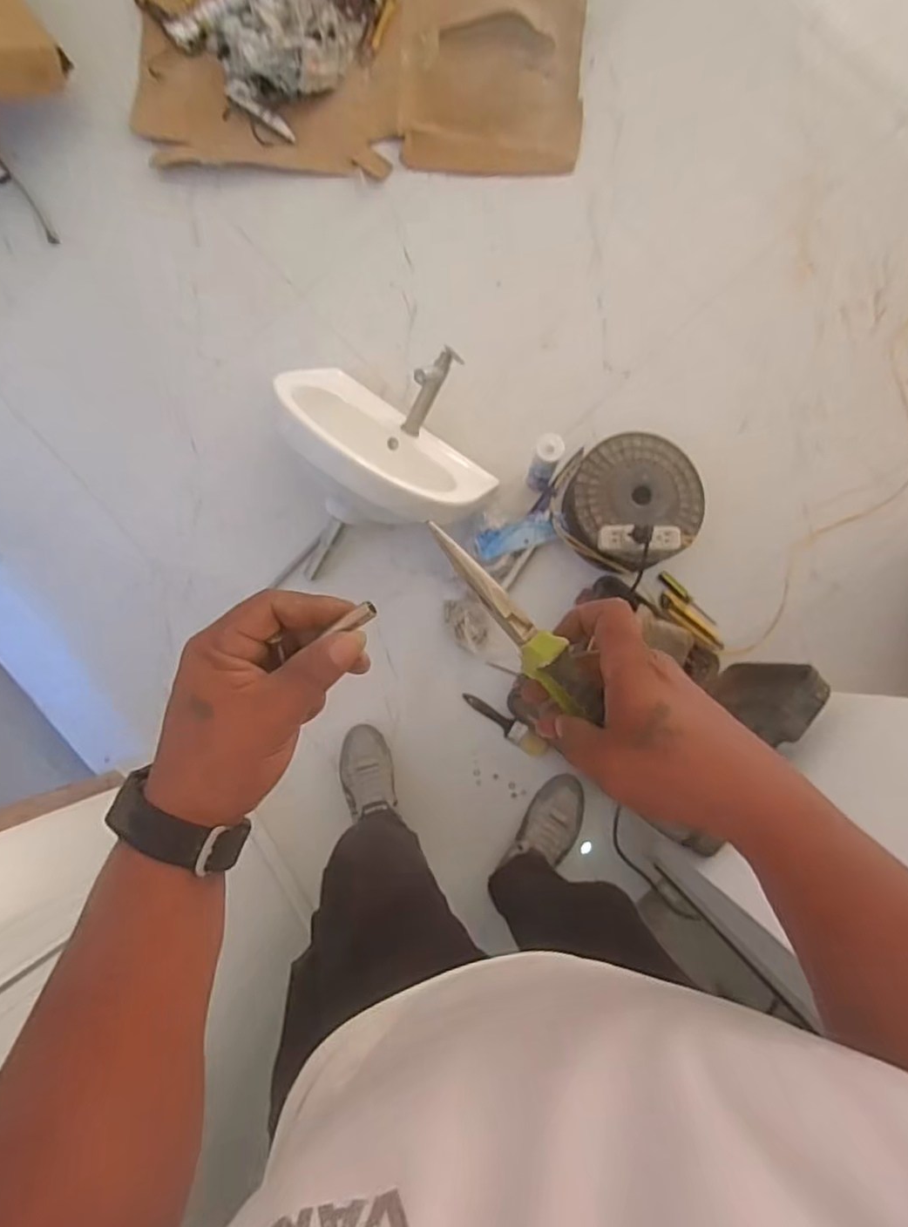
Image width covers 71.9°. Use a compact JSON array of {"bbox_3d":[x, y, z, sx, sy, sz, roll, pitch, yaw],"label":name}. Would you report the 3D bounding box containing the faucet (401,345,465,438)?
[{"bbox_3d":[-0.053,-0.409,1.172,0.040,0.114,0.171,37,127,4],"label":"faucet"}]

